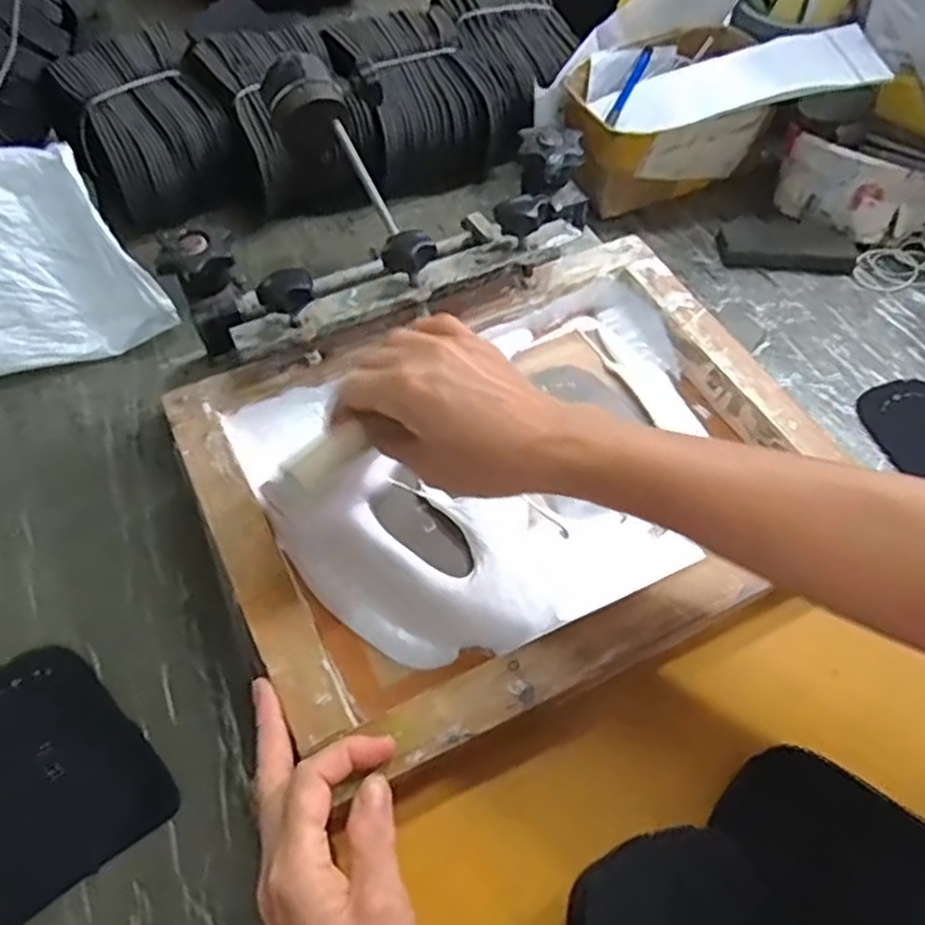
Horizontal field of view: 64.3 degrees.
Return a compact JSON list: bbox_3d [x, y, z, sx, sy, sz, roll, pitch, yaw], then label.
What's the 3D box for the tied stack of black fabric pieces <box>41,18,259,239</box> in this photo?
[{"bbox_3d":[-0.285,-0.303,0.671,0.130,0.105,0.146,-29,61,-18],"label":"tied stack of black fabric pieces"}]

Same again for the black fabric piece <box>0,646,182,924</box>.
[{"bbox_3d":[-0.235,0.169,0.417,0.098,0.004,0.136,-33,62,-19],"label":"black fabric piece"}]

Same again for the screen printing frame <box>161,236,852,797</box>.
[{"bbox_3d":[0.031,0.004,0.449,0.344,0.040,0.265,-23,59,-14],"label":"screen printing frame"}]

